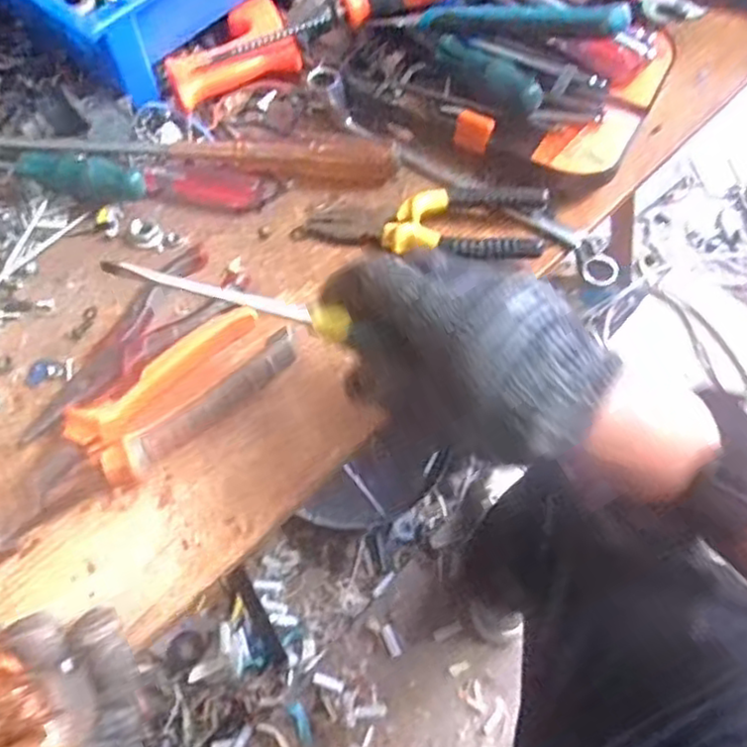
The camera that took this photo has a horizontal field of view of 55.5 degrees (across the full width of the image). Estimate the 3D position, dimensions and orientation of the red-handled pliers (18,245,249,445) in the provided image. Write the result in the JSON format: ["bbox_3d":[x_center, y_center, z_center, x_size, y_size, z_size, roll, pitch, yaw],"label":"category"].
[{"bbox_3d":[-0.149,-0.020,0.433,0.056,0.015,0.151,38,67,20],"label":"red-handled pliers"}]

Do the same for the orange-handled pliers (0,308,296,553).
[{"bbox_3d":[-0.134,0.028,0.405,0.191,0.025,0.054,-38,66,-19],"label":"orange-handled pliers"}]

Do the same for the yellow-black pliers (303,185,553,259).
[{"bbox_3d":[0.037,-0.108,0.475,0.154,0.020,0.057,8,60,5],"label":"yellow-black pliers"}]

